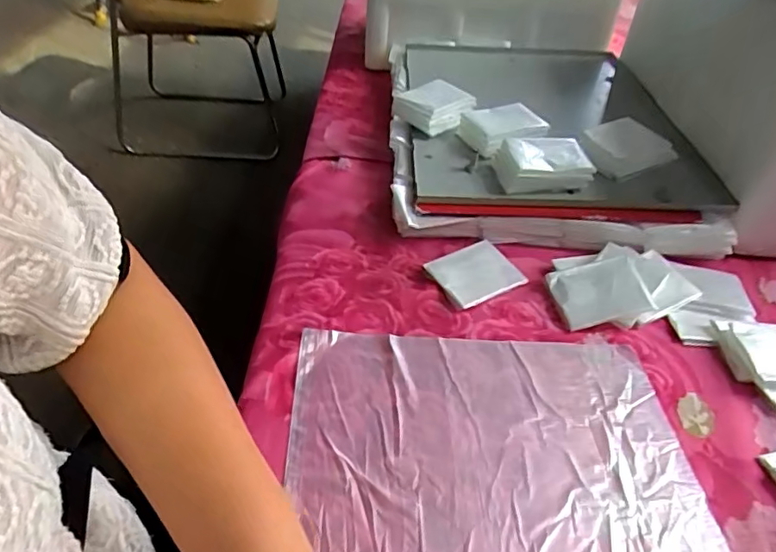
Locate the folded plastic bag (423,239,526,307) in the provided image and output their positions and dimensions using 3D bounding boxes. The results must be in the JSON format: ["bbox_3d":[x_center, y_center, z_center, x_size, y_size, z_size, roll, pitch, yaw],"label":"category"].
[{"bbox_3d":[0.086,-0.003,0.545,0.078,0.008,0.064,-23,60,-21],"label":"folded plastic bag"}]

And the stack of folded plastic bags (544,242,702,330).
[{"bbox_3d":[0.222,0.007,0.539,0.139,0.034,0.091,-10,43,-17],"label":"stack of folded plastic bags"}]

